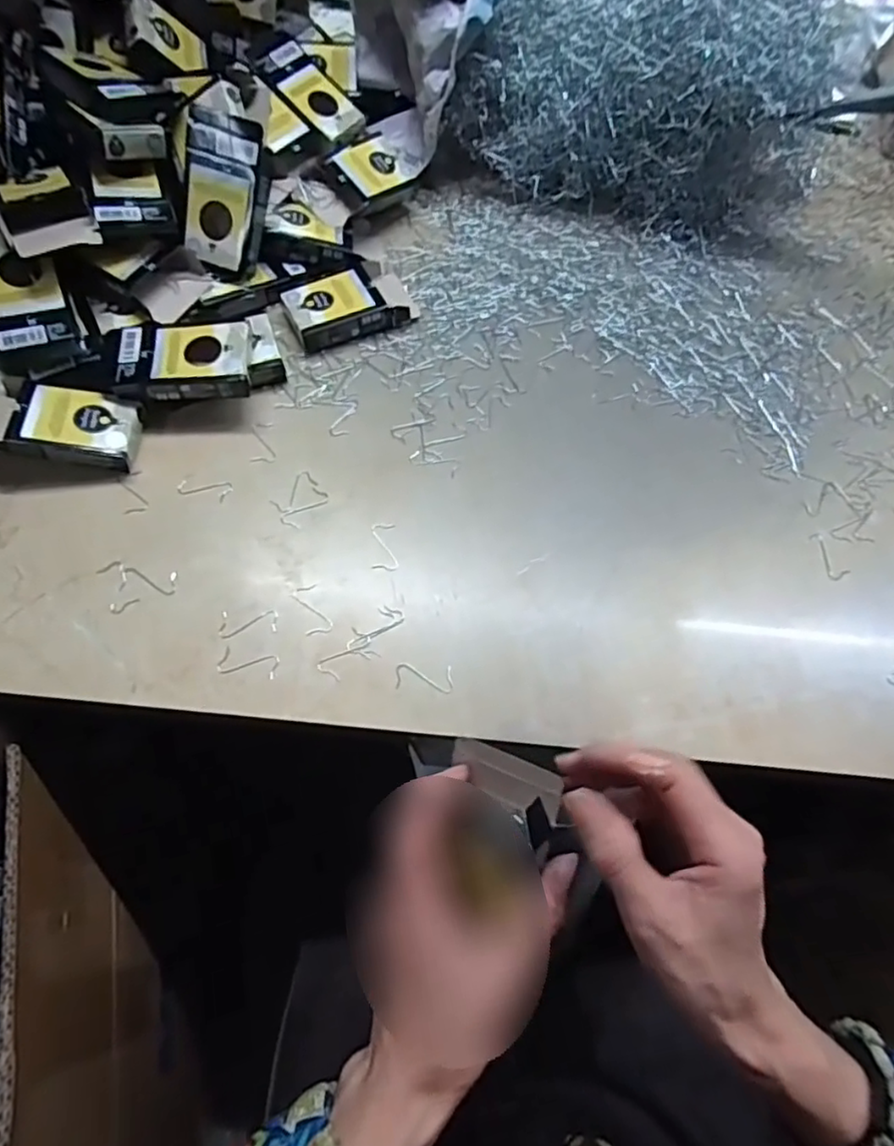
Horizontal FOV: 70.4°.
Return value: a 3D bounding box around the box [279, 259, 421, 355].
[{"bbox_3d":[-0.075,-0.212,0.500,0.099,0.024,0.060,-25,67,-14],"label":"box"}]

